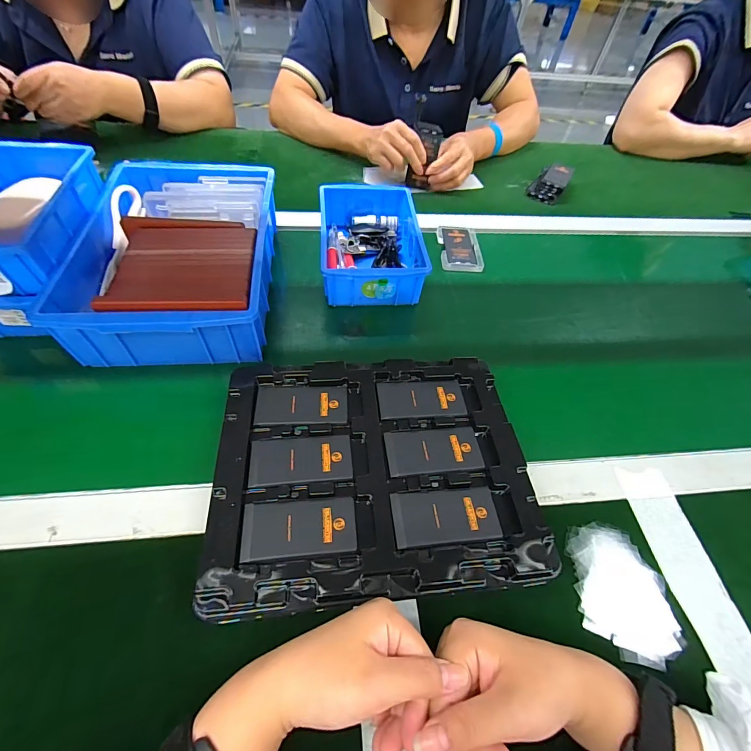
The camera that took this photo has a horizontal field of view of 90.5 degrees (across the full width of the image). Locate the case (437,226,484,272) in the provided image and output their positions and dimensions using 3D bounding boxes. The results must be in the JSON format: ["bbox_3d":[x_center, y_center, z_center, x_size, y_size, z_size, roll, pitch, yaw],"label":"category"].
[{"bbox_3d":[0.131,-0.199,0.581,0.063,0.011,0.104,1,54,-5],"label":"case"}]

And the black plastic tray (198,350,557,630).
[{"bbox_3d":[0.000,0.088,0.349,0.279,0.037,0.231,-2,54,-7],"label":"black plastic tray"}]

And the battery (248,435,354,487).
[{"bbox_3d":[-0.067,0.076,0.336,0.089,0.004,0.044,-3,54,-8],"label":"battery"}]

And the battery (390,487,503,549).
[{"bbox_3d":[0.060,0.118,0.315,0.089,0.004,0.045,-2,54,-7],"label":"battery"}]

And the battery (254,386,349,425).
[{"bbox_3d":[-0.072,0.029,0.371,0.089,0.004,0.043,-1,54,-6],"label":"battery"}]

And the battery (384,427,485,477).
[{"bbox_3d":[0.055,0.070,0.350,0.089,0.004,0.044,-3,54,-8],"label":"battery"}]

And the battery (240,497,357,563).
[{"bbox_3d":[-0.061,0.122,0.300,0.088,0.004,0.044,-2,54,-7],"label":"battery"}]

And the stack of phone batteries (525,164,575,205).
[{"bbox_3d":[0.331,-0.360,0.699,0.070,0.031,0.104,26,56,13],"label":"stack of phone batteries"}]

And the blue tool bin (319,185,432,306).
[{"bbox_3d":[-0.009,-0.188,0.526,0.129,0.064,0.197,-2,54,-7],"label":"blue tool bin"}]

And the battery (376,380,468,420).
[{"bbox_3d":[0.048,0.023,0.386,0.089,0.004,0.044,-2,54,-7],"label":"battery"}]

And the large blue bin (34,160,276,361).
[{"bbox_3d":[-0.234,-0.149,0.464,0.199,0.083,0.285,-3,54,-8],"label":"large blue bin"}]

